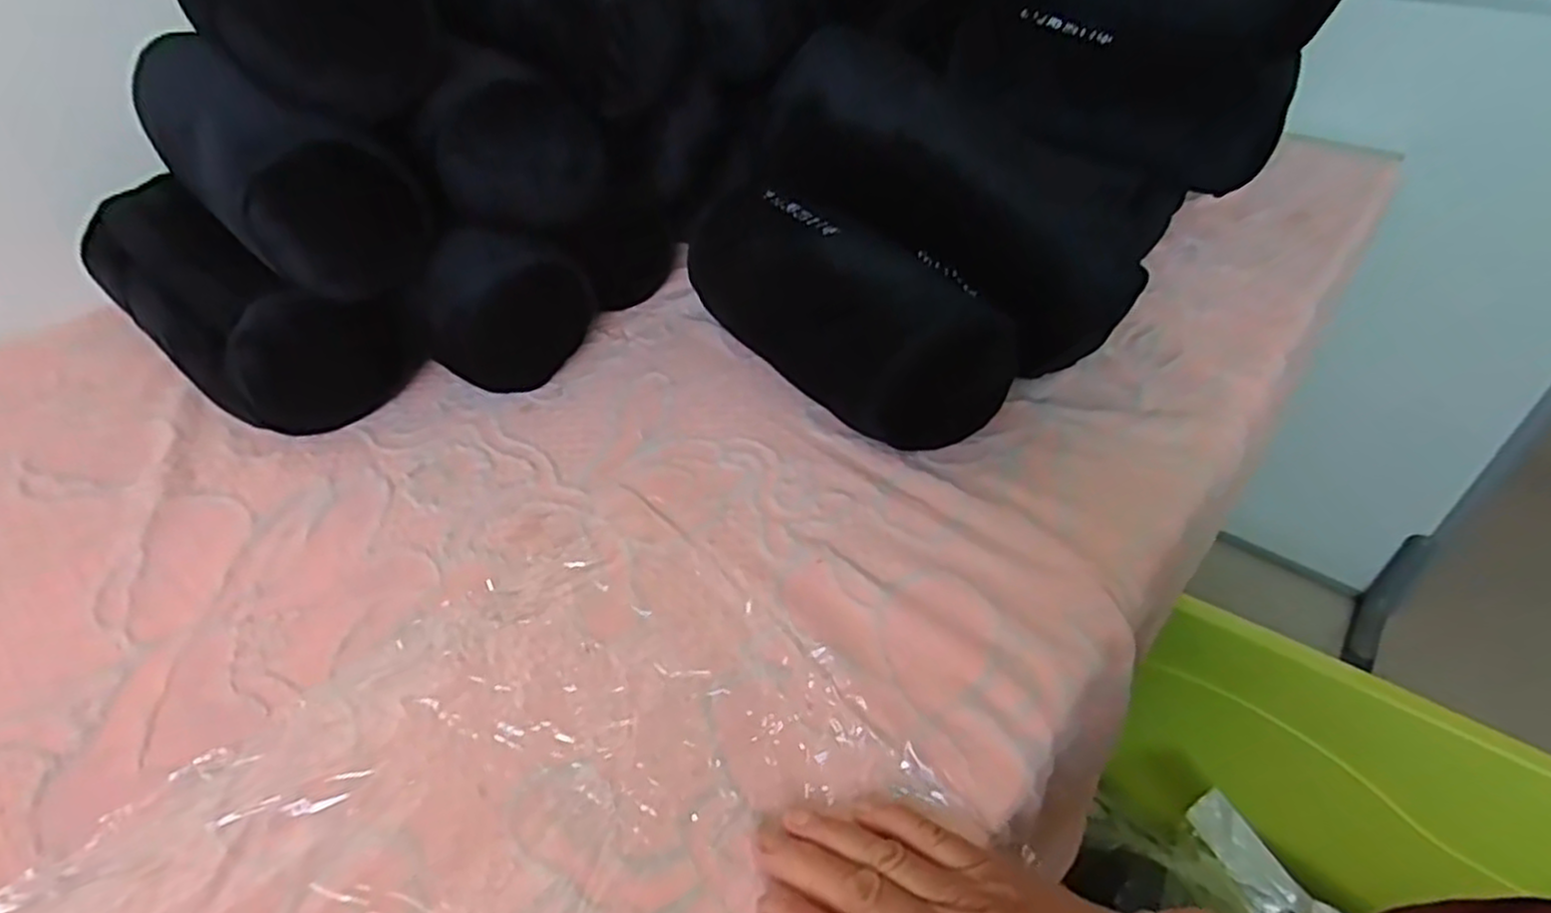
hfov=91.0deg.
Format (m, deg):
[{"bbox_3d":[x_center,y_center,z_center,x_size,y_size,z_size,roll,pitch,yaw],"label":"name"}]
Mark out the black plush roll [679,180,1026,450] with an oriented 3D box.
[{"bbox_3d":[0.050,-0.116,0.575,0.121,0.115,0.274,-24,45,-26],"label":"black plush roll"}]

